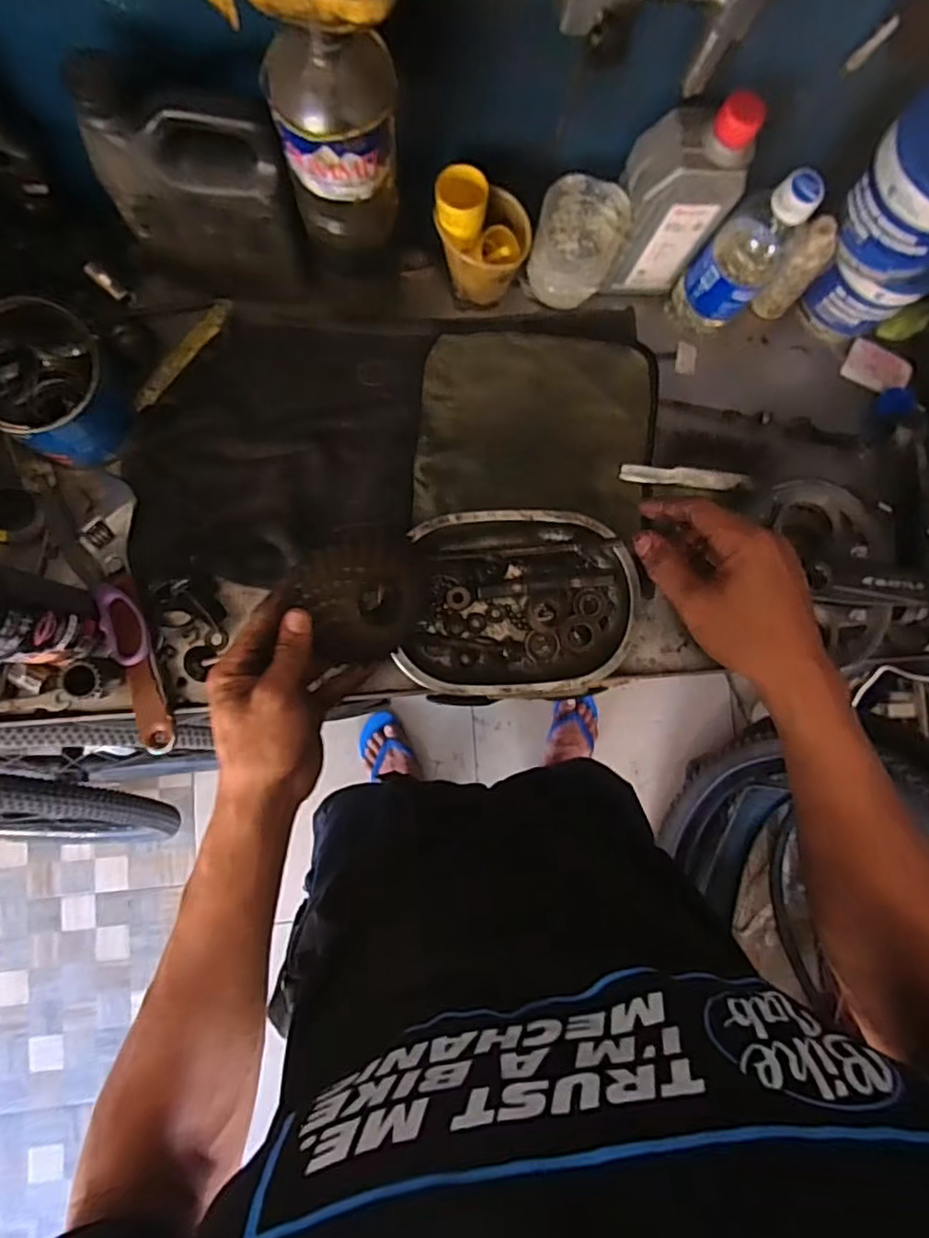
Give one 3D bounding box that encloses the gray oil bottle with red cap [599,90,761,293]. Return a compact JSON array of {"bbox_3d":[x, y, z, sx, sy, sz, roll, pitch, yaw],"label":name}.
[{"bbox_3d":[0.172,-0.345,0.530,0.081,0.171,0.053,0,84,-6],"label":"gray oil bottle with red cap"}]

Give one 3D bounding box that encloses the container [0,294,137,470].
[{"bbox_3d":[-0.319,-0.177,0.494,0.095,0.089,0.104,1,84,-6],"label":"container"}]

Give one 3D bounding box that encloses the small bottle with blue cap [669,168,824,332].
[{"bbox_3d":[0.237,-0.311,0.542,0.060,0.165,0.057,1,84,-6],"label":"small bottle with blue cap"}]

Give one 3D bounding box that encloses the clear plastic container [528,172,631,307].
[{"bbox_3d":[0.097,-0.324,0.558,0.073,0.091,0.064,17,83,-4],"label":"clear plastic container"}]

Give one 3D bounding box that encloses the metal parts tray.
[{"bbox_3d":[0.051,-0.013,0.554,0.196,0.034,0.151,2,84,-5],"label":"metal parts tray"}]

